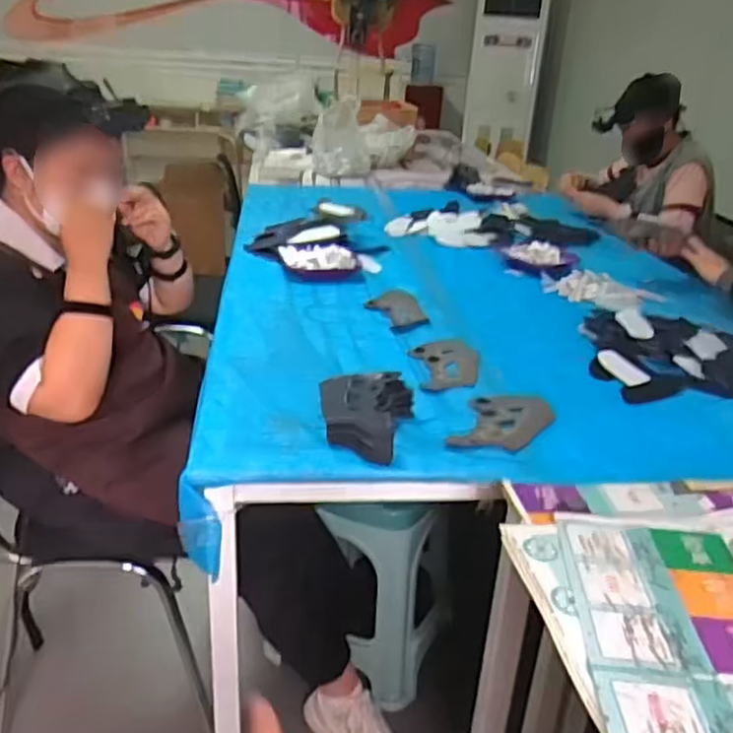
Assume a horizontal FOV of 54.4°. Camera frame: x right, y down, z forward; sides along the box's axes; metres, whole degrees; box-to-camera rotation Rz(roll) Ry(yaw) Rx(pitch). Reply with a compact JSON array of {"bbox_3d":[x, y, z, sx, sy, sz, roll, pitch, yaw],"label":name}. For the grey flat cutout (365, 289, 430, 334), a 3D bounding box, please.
[{"bbox_3d":[0.068,-0.116,1.475,0.102,0.010,0.206,-3,25,-18],"label":"grey flat cutout"}]

